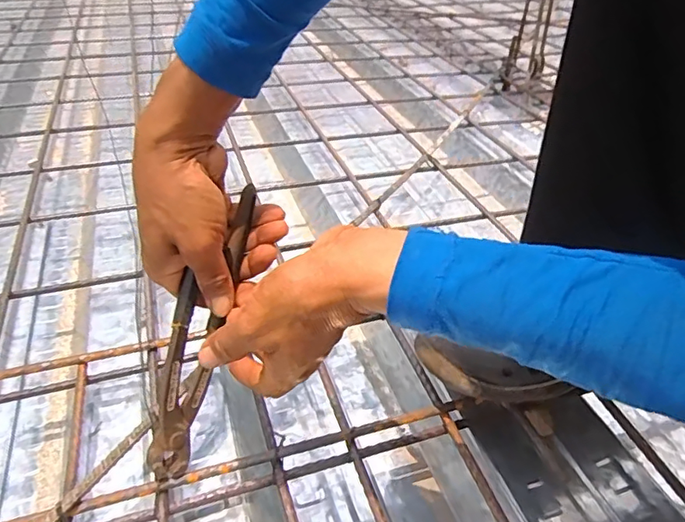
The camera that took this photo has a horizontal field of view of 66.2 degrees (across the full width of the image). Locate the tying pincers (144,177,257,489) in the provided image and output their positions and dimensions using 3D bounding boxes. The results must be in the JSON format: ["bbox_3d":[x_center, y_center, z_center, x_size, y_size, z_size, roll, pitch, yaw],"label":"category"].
[{"bbox_3d":[-0.105,0.051,0.392,0.027,0.219,0.040,16,-1,20],"label":"tying pincers"}]

